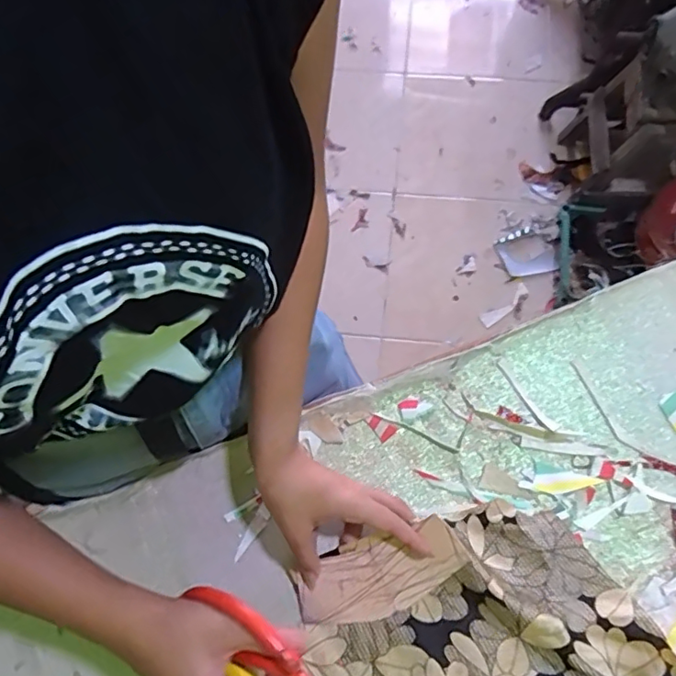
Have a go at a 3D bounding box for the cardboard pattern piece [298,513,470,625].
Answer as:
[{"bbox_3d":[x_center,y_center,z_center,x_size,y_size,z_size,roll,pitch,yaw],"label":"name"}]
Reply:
[{"bbox_3d":[0.033,0.188,0.429,0.131,0.008,0.057,-24,88,3],"label":"cardboard pattern piece"}]

